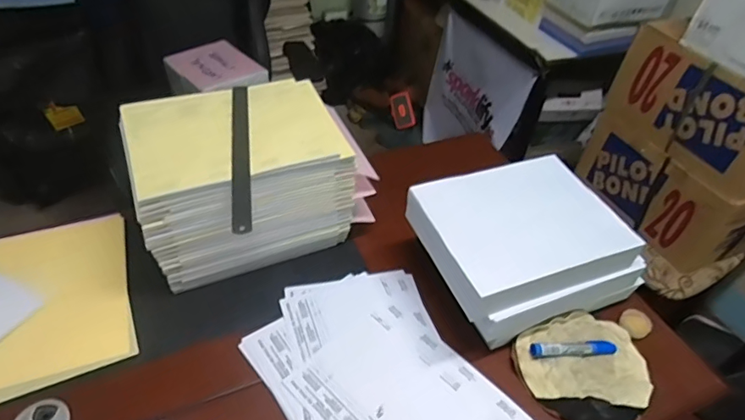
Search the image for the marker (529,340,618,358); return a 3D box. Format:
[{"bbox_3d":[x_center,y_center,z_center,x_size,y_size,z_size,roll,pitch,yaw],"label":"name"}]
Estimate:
[{"bbox_3d":[0.299,0.207,0.717,0.132,0.025,0.023,-3,45,-9],"label":"marker"}]

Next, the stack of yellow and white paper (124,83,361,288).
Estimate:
[{"bbox_3d":[-0.210,-0.050,0.795,0.313,0.215,0.214,-14,48,-19],"label":"stack of yellow and white paper"}]

